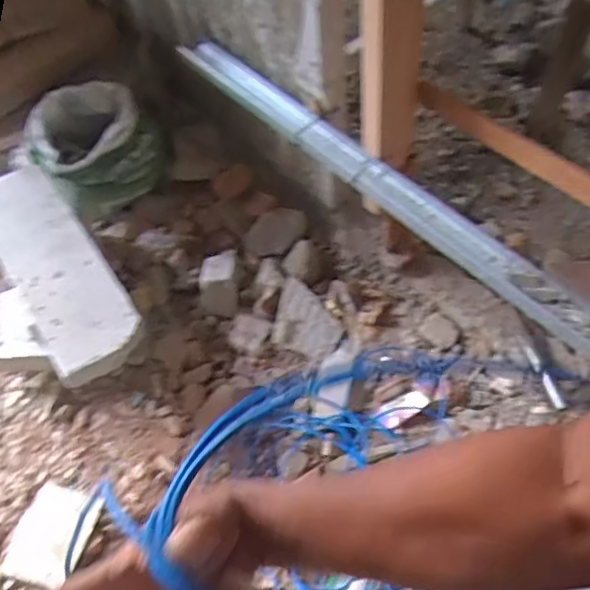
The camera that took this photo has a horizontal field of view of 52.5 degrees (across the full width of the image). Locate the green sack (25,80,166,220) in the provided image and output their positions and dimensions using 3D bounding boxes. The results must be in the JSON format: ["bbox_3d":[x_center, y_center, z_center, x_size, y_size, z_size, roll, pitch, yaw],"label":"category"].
[{"bbox_3d":[-0.495,-0.375,1.552,0.328,0.272,0.209,-30,60,-11],"label":"green sack"}]

